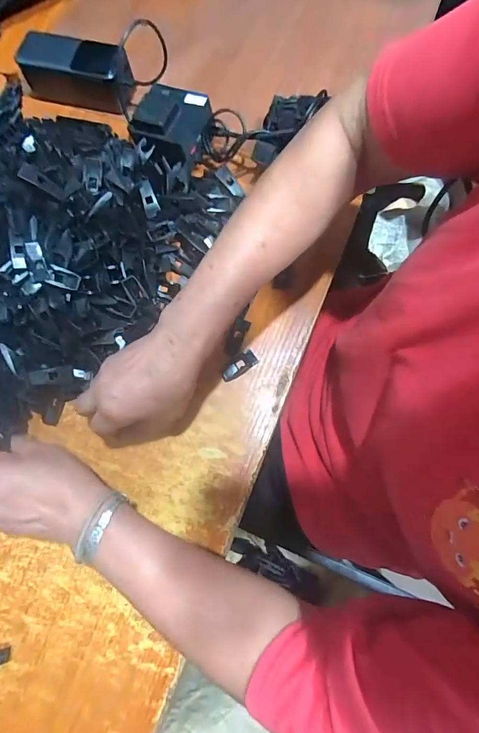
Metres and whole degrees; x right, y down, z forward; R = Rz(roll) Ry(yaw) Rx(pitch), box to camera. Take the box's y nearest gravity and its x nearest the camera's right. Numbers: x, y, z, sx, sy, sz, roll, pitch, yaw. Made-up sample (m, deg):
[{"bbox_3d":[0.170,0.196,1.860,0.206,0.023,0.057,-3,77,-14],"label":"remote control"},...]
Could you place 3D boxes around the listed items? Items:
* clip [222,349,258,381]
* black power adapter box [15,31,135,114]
[{"bbox_3d":[-0.001,-0.001,0.399,0.042,0.004,0.018,-37,77,-8],"label":"clip"},{"bbox_3d":[-0.201,-0.373,0.473,0.144,0.049,0.054,16,76,6],"label":"black power adapter box"}]

